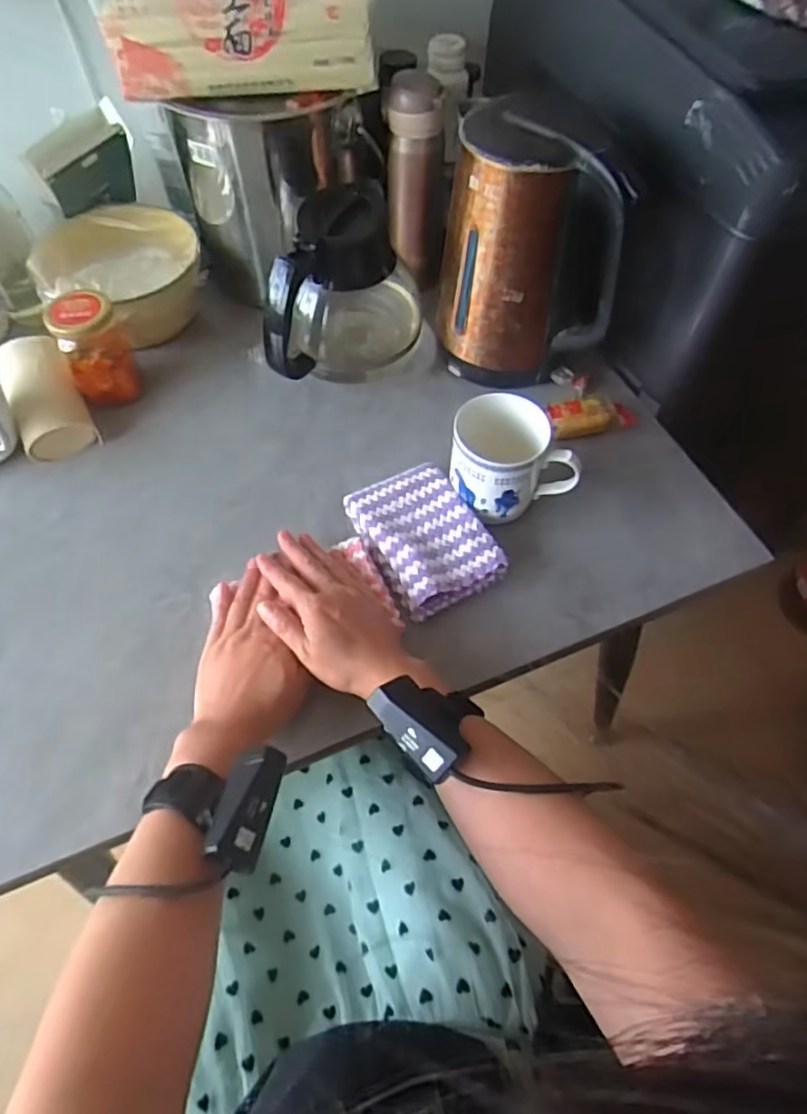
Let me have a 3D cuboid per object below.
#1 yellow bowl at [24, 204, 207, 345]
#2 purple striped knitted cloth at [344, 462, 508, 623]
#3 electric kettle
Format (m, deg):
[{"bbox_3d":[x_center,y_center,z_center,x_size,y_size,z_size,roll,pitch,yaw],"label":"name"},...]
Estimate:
[{"bbox_3d":[-0.317,-0.314,0.713,0.162,0.090,0.163,0,59,-1],"label":"yellow bowl"},{"bbox_3d":[0.018,-0.019,0.585,0.093,0.035,0.140,-27,63,-16],"label":"purple striped knitted cloth"},{"bbox_3d":[0.123,-0.293,0.625,0.158,0.245,0.144,10,59,5],"label":"electric kettle"}]

